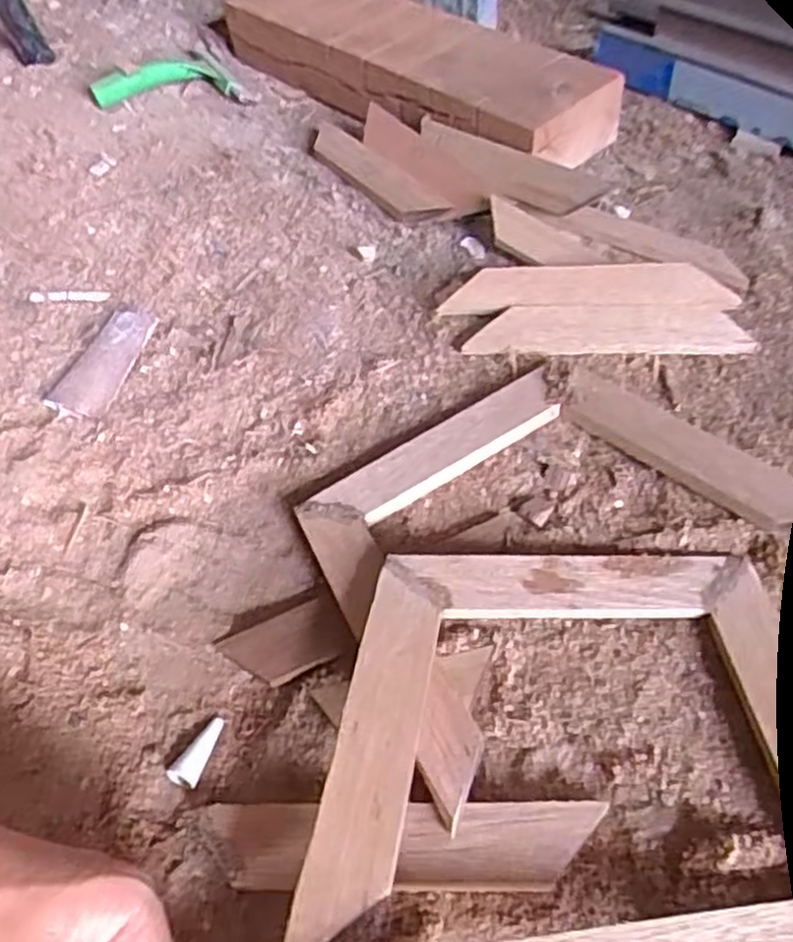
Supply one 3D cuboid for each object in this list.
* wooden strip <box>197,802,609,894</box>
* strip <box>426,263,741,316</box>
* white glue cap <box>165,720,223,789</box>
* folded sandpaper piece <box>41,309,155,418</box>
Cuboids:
[{"bbox_3d":[-0.001,0.173,0.355,0.179,0.022,0.036,0,52,3],"label":"wooden strip"},{"bbox_3d":[0.135,-0.129,0.555,0.199,0.013,0.039,4,70,13],"label":"strip"},{"bbox_3d":[-0.102,0.143,0.395,0.016,0.012,0.036,15,55,14],"label":"white glue cap"},{"bbox_3d":[-0.218,-0.083,0.577,0.044,0.010,0.110,11,54,11],"label":"folded sandpaper piece"}]

